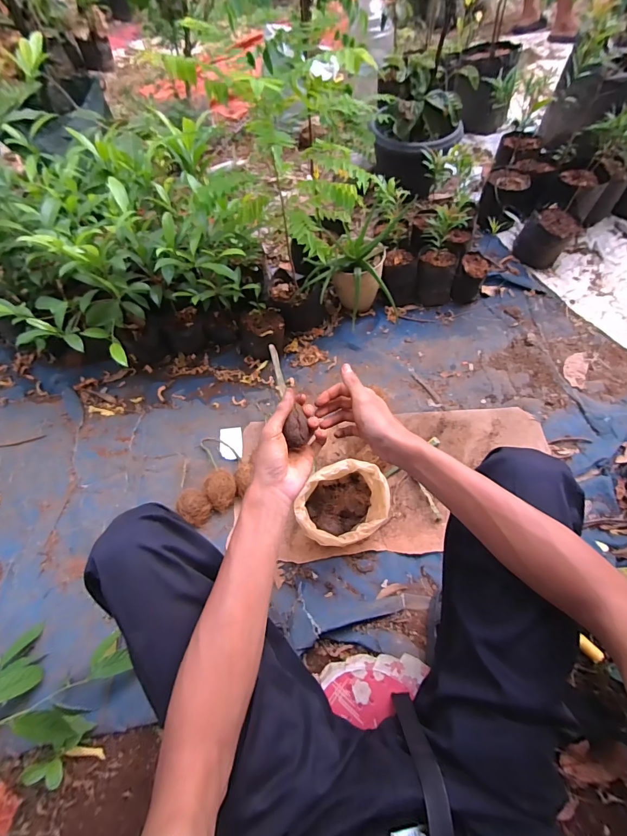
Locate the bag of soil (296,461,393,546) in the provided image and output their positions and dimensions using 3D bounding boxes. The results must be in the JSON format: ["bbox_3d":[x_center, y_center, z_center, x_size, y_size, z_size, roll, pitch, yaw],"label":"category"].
[{"bbox_3d":[0.068,0.203,0.851,0.194,0.155,0.162,-21,61,-7],"label":"bag of soil"}]

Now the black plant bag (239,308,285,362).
[{"bbox_3d":[-0.159,-0.257,1.171,0.145,0.110,0.108,-9,60,1],"label":"black plant bag"}]

